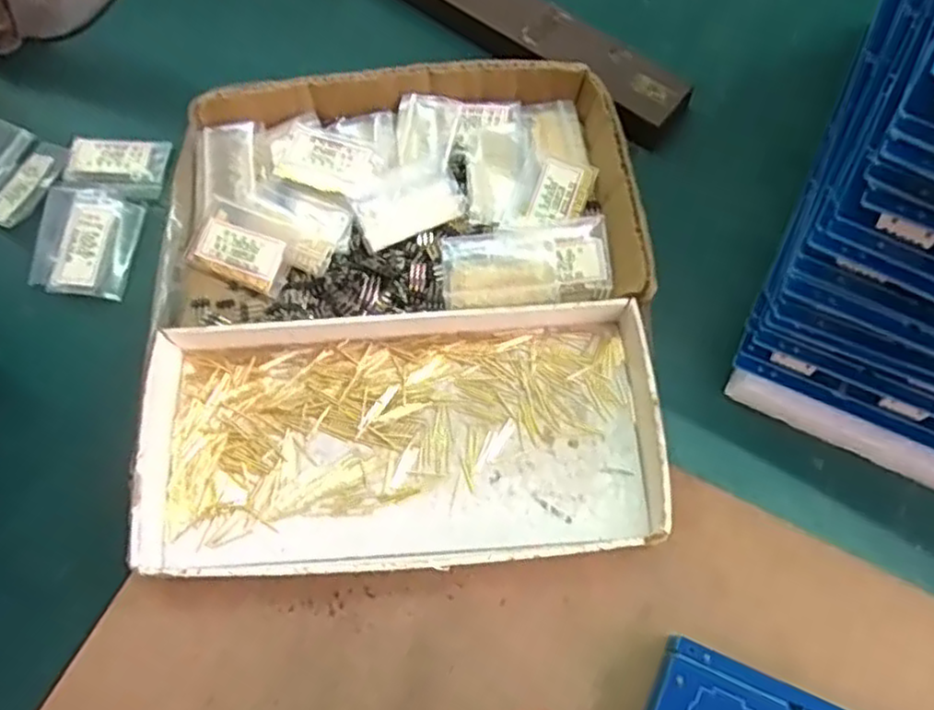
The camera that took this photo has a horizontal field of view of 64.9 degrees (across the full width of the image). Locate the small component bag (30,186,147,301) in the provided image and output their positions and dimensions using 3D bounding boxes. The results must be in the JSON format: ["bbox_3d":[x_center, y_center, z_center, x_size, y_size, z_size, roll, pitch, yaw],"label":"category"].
[{"bbox_3d":[-0.170,-0.051,0.323,0.044,0.009,0.050,7,70,5],"label":"small component bag"}]

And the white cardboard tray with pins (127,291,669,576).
[{"bbox_3d":[-0.024,0.031,0.278,0.188,0.024,0.095,-4,69,1],"label":"white cardboard tray with pins"}]

